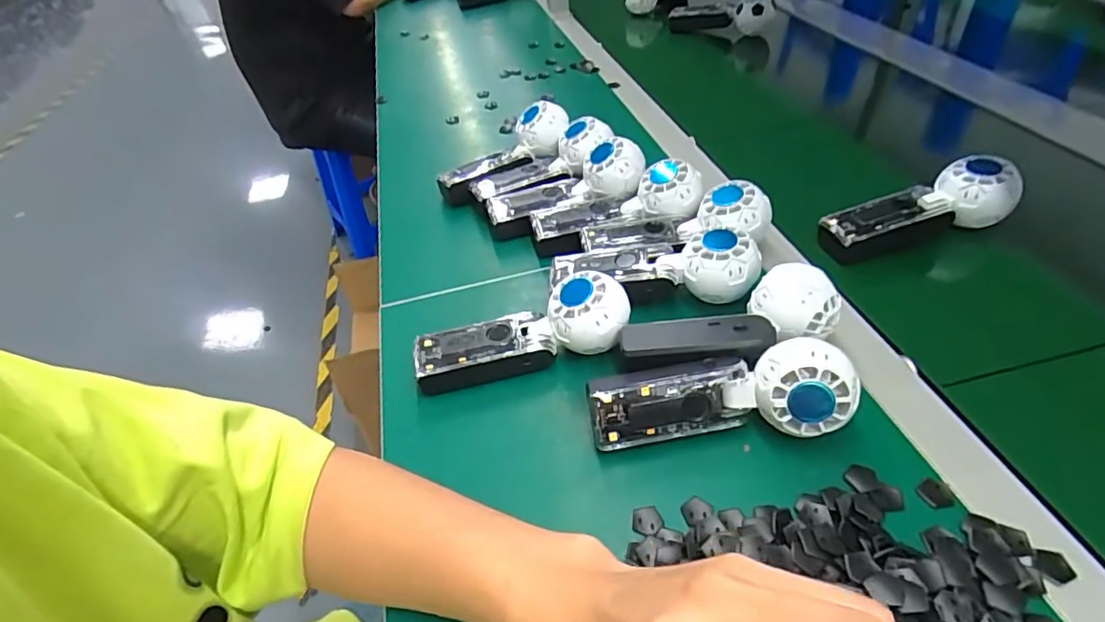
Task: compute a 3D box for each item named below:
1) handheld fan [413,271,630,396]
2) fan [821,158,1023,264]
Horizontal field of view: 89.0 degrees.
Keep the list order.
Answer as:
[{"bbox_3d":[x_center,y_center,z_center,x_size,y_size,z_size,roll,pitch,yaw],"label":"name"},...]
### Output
[{"bbox_3d":[-0.024,0.020,0.444,0.171,0.043,0.055,-20,42,6],"label":"handheld fan"},{"bbox_3d":[0.325,-0.091,0.506,0.160,0.063,0.050,-9,43,-1],"label":"fan"}]

